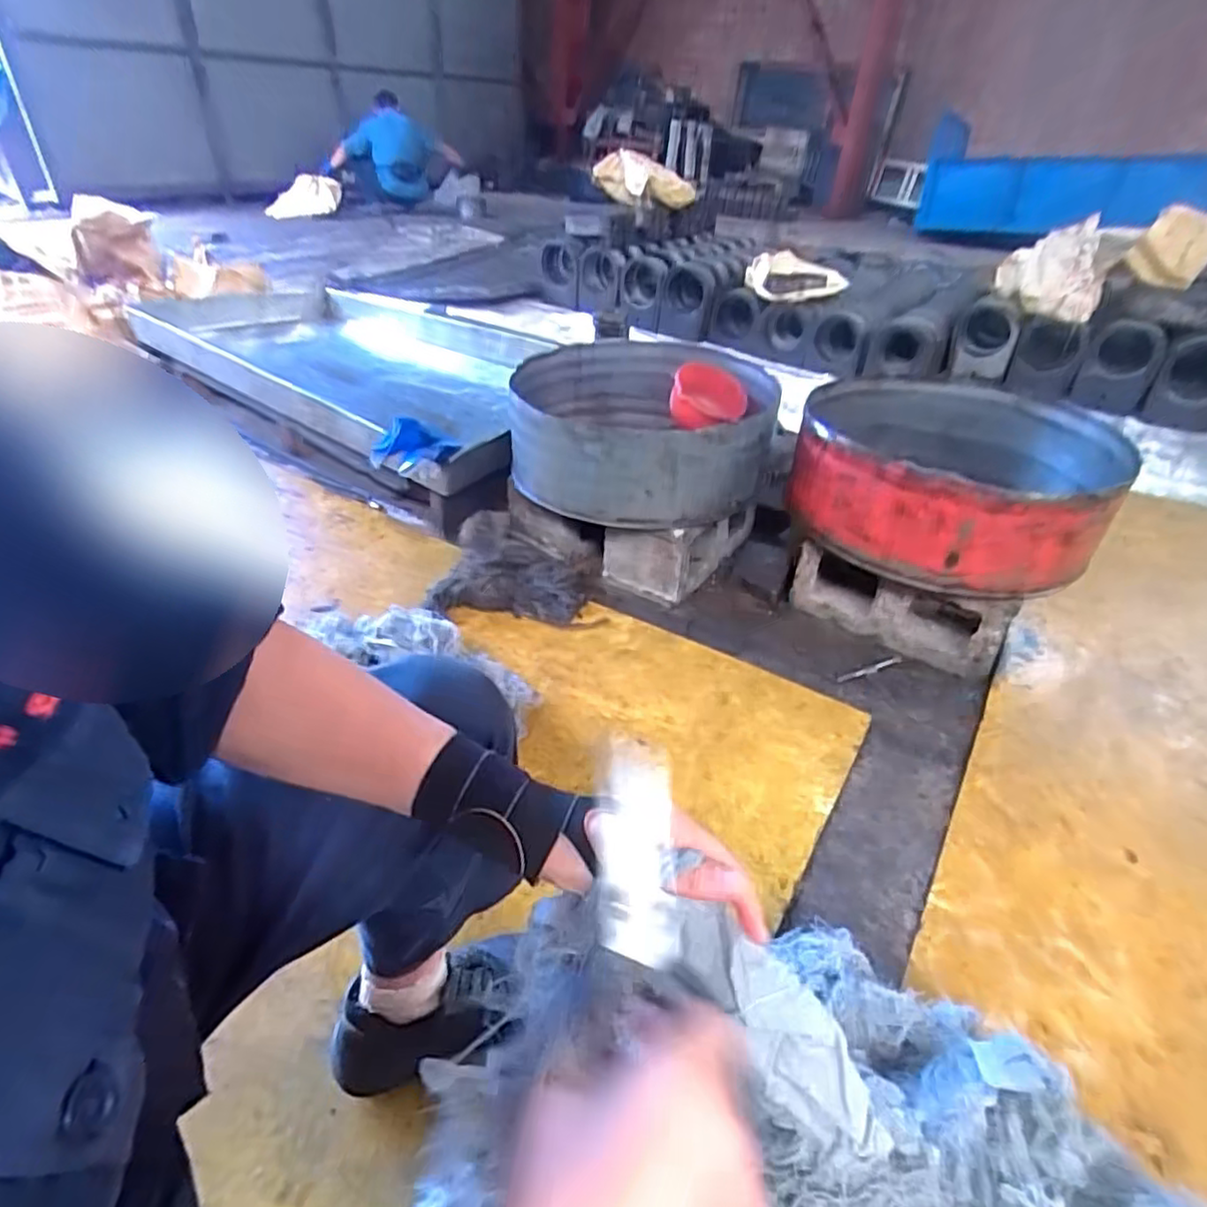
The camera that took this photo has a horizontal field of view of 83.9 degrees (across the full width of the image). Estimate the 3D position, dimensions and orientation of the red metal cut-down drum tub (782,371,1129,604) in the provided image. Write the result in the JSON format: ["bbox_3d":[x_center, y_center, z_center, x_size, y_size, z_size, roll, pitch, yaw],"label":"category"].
[{"bbox_3d":[0.623,-0.236,1.230,0.512,0.192,0.466,24,41,26],"label":"red metal cut-down drum tub"}]

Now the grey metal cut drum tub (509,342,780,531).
[{"bbox_3d":[0.078,-0.385,1.456,0.542,0.196,0.544,2,36,-2],"label":"grey metal cut drum tub"}]

